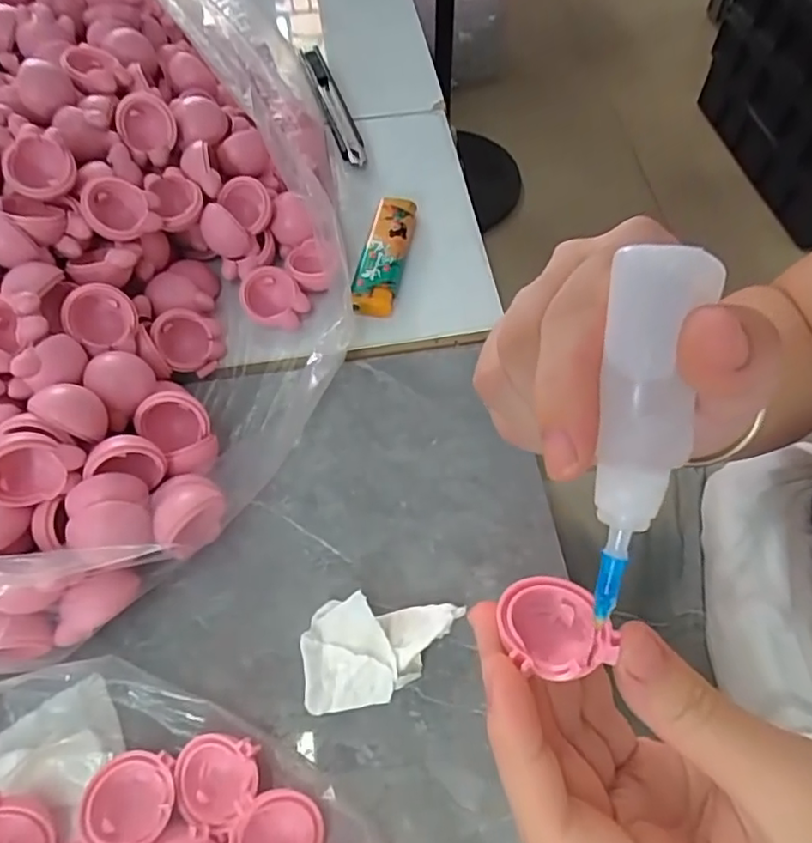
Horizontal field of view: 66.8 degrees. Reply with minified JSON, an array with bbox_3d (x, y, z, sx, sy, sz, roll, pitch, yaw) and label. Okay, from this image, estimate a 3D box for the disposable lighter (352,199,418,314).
[{"bbox_3d":[-0.011,-0.090,0.333,0.023,0.019,0.076,8,59,7],"label":"disposable lighter"}]

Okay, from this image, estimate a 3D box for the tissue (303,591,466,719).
[{"bbox_3d":[-0.010,0.083,0.229,0.057,0.016,0.036,-8,58,-3],"label":"tissue"}]

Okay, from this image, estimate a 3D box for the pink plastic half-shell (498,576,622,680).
[{"bbox_3d":[0.040,0.055,0.168,0.027,0.014,0.026,1,54,-1],"label":"pink plastic half-shell"}]

